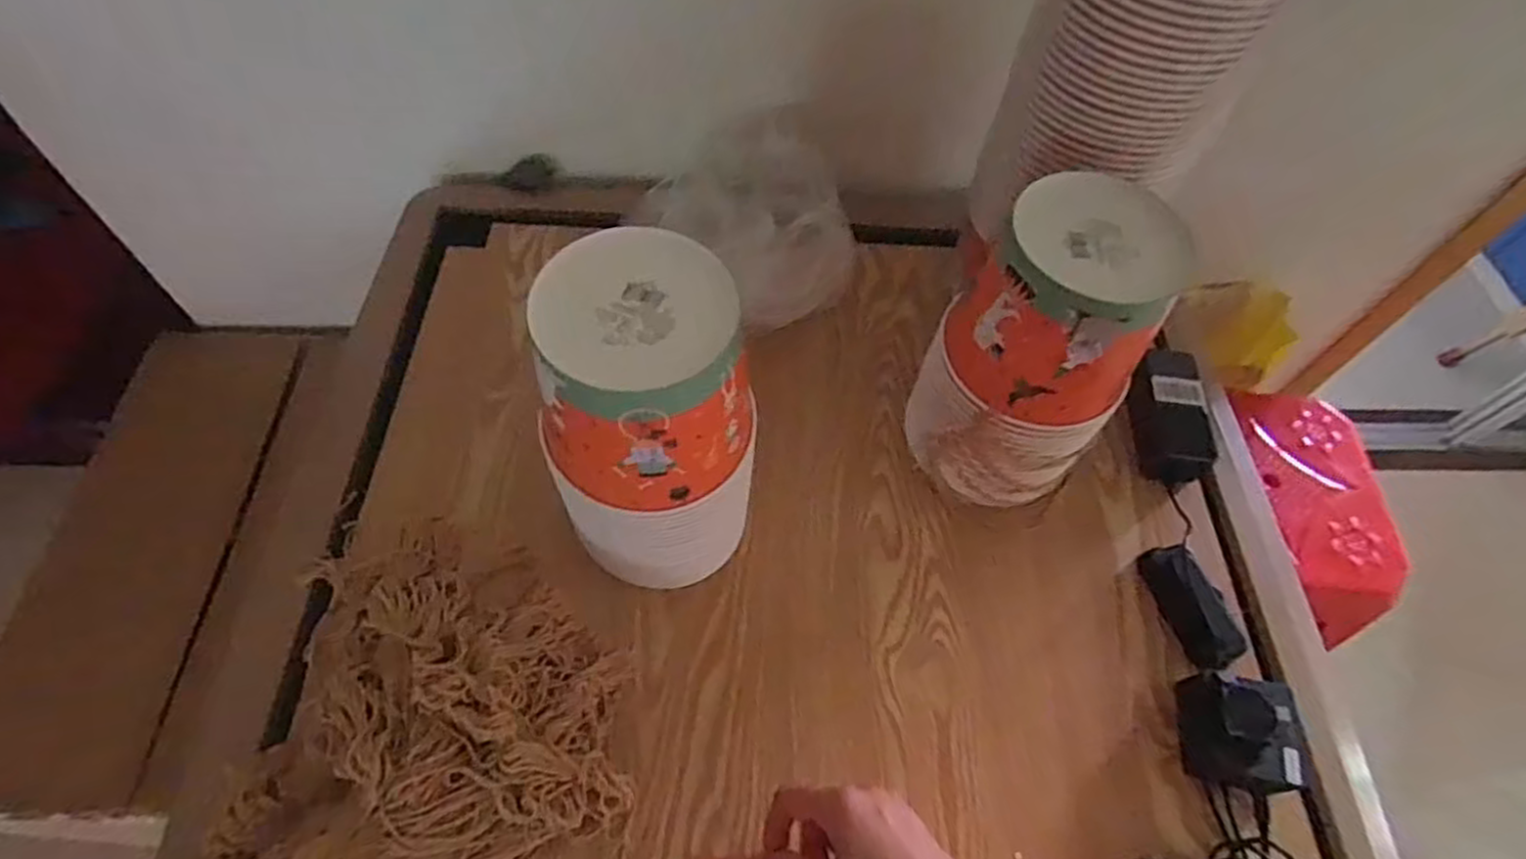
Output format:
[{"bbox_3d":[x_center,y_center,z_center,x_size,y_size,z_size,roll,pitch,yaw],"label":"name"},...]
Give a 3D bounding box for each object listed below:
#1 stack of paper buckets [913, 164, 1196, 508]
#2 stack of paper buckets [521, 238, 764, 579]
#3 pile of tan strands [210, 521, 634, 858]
[{"bbox_3d":[0.228,-0.056,0.644,0.150,0.275,0.144,35,63,16],"label":"stack of paper buckets"},{"bbox_3d":[-0.081,0.004,0.582,0.144,0.282,0.146,0,59,-4],"label":"stack of paper buckets"},{"bbox_3d":[-0.245,0.246,0.546,0.283,0.071,0.370,7,59,0],"label":"pile of tan strands"}]

